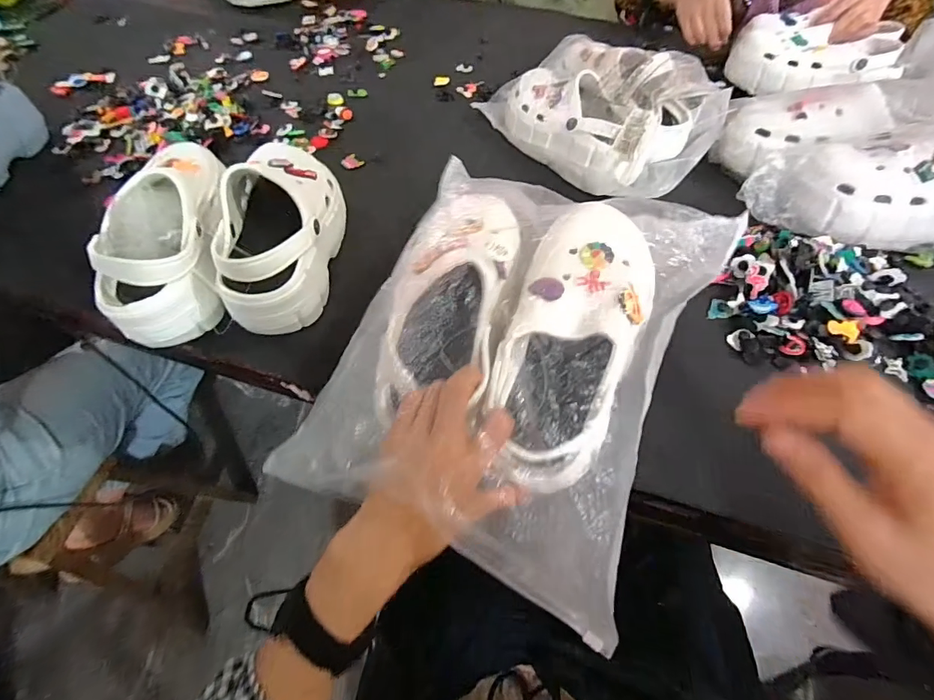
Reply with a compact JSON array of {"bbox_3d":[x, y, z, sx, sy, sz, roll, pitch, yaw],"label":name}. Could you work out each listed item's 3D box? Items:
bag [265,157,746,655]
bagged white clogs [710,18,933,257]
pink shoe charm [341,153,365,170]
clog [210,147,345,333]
[{"bbox_3d":[0.040,-0.004,0.361,0.268,0.111,0.322,23,58,13],"label":"bag"},{"bbox_3d":[0.546,-0.239,0.540,0.379,0.125,0.214,4,56,1],"label":"bagged white clogs"},{"bbox_3d":[-0.165,-0.268,0.630,0.027,0.008,0.030,35,62,19],"label":"pink shoe charm"},{"bbox_3d":[-0.193,-0.139,0.472,0.105,0.090,0.232,-5,57,-6],"label":"clog"}]

